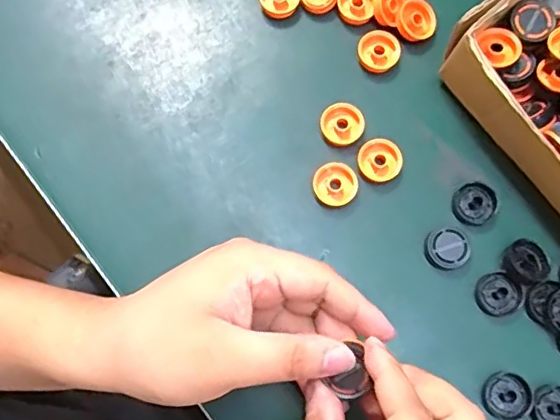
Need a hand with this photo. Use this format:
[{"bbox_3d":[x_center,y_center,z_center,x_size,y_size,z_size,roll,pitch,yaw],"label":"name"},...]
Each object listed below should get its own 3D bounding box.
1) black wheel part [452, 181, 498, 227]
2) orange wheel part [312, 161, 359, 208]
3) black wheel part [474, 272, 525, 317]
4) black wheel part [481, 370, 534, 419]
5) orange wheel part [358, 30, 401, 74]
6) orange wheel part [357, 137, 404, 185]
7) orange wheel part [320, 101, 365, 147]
[{"bbox_3d":[0.114,-0.004,0.338,0.027,0.004,0.024,-32,79,-5],"label":"black wheel part"},{"bbox_3d":[0.033,-0.015,0.342,0.026,0.008,0.025,0,78,2],"label":"orange wheel part"},{"bbox_3d":[0.125,0.048,0.329,0.024,0.004,0.024,-35,79,-6],"label":"black wheel part"},{"bbox_3d":[0.125,0.103,0.317,0.026,0.004,0.025,-33,79,-5],"label":"black wheel part"},{"bbox_3d":[0.063,-0.100,0.363,0.025,0.006,0.027,0,78,2],"label":"orange wheel part"},{"bbox_3d":[0.060,-0.029,0.346,0.026,0.006,0.026,0,78,2],"label":"orange wheel part"},{"bbox_3d":[0.038,-0.052,0.352,0.025,0.008,0.025,0,78,2],"label":"orange wheel part"}]

